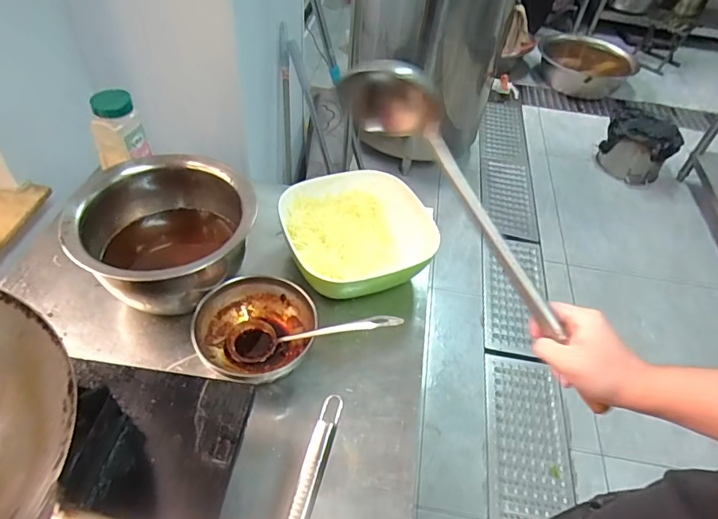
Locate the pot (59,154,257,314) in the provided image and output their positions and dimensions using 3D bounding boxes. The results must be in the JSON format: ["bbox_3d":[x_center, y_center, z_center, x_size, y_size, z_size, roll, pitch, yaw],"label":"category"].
[{"bbox_3d":[-0.294,-0.025,0.781,0.249,0.162,0.252,-3,48,-8],"label":"pot"}]

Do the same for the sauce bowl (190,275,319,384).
[{"bbox_3d":[-0.153,0.107,0.727,0.154,0.073,0.168,3,47,-3],"label":"sauce bowl"}]

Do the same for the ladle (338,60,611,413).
[{"bbox_3d":[0.129,-0.025,0.525,0.054,0.096,0.419,-41,99,-35],"label":"ladle"}]

